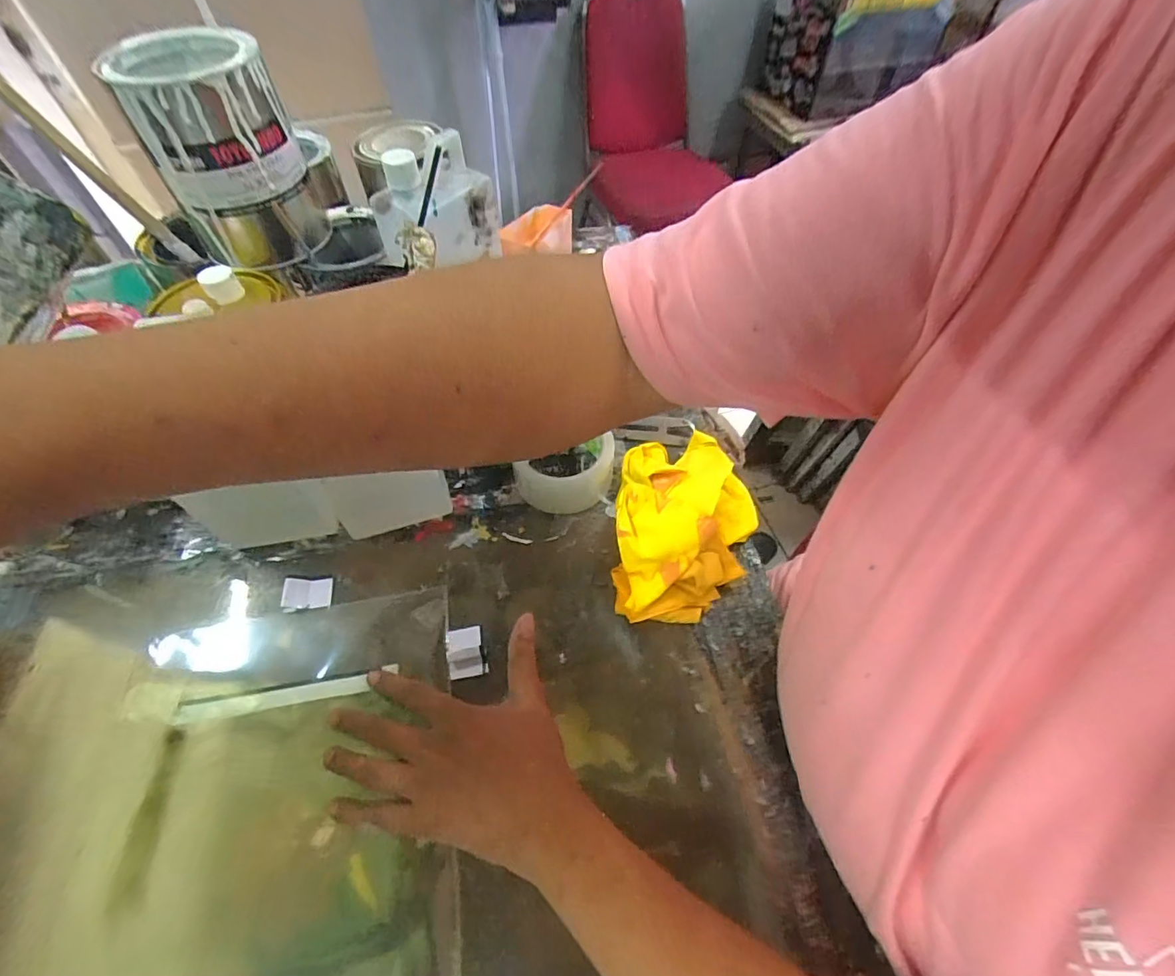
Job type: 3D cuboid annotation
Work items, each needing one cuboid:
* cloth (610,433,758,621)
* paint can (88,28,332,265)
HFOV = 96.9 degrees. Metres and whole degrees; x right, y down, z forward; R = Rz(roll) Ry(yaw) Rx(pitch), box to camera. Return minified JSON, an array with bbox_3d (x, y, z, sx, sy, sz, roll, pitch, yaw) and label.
[{"bbox_3d":[0.091,0.026,0.472,0.124,0.049,0.183,4,54,3],"label":"cloth"},{"bbox_3d":[-0.289,-0.269,0.426,0.098,0.139,0.101,-25,58,-17],"label":"paint can"}]

